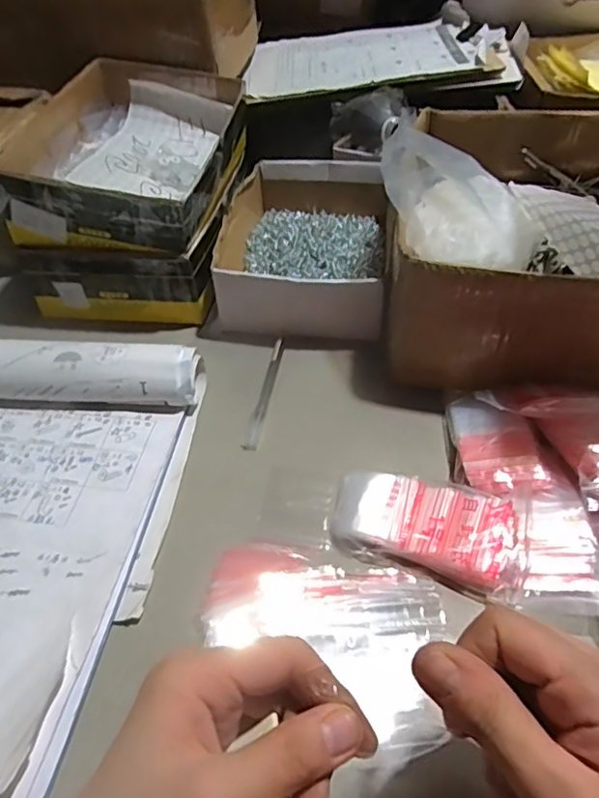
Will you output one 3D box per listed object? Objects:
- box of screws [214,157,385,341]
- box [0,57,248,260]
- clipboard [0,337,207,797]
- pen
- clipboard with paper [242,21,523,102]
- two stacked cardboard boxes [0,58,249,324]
[{"bbox_3d":[0.009,-0.173,0.608,0.172,0.061,0.253,-2,45,2],"label":"box of screws"},{"bbox_3d":[-0.164,-0.252,0.574,0.184,0.078,0.265,4,46,8],"label":"box"},{"bbox_3d":[-0.211,0.080,0.374,0.225,0.048,0.314,4,46,8],"label":"clipboard"},{"bbox_3d":[-0.028,-0.008,0.483,0.010,0.009,0.130,6,46,9],"label":"pen"},{"bbox_3d":[0.103,-0.458,0.753,0.344,0.031,0.214,-4,45,0],"label":"clipboard with paper"},{"bbox_3d":[-0.164,-0.225,0.598,0.183,0.143,0.274,2,45,6],"label":"two stacked cardboard boxes"}]

